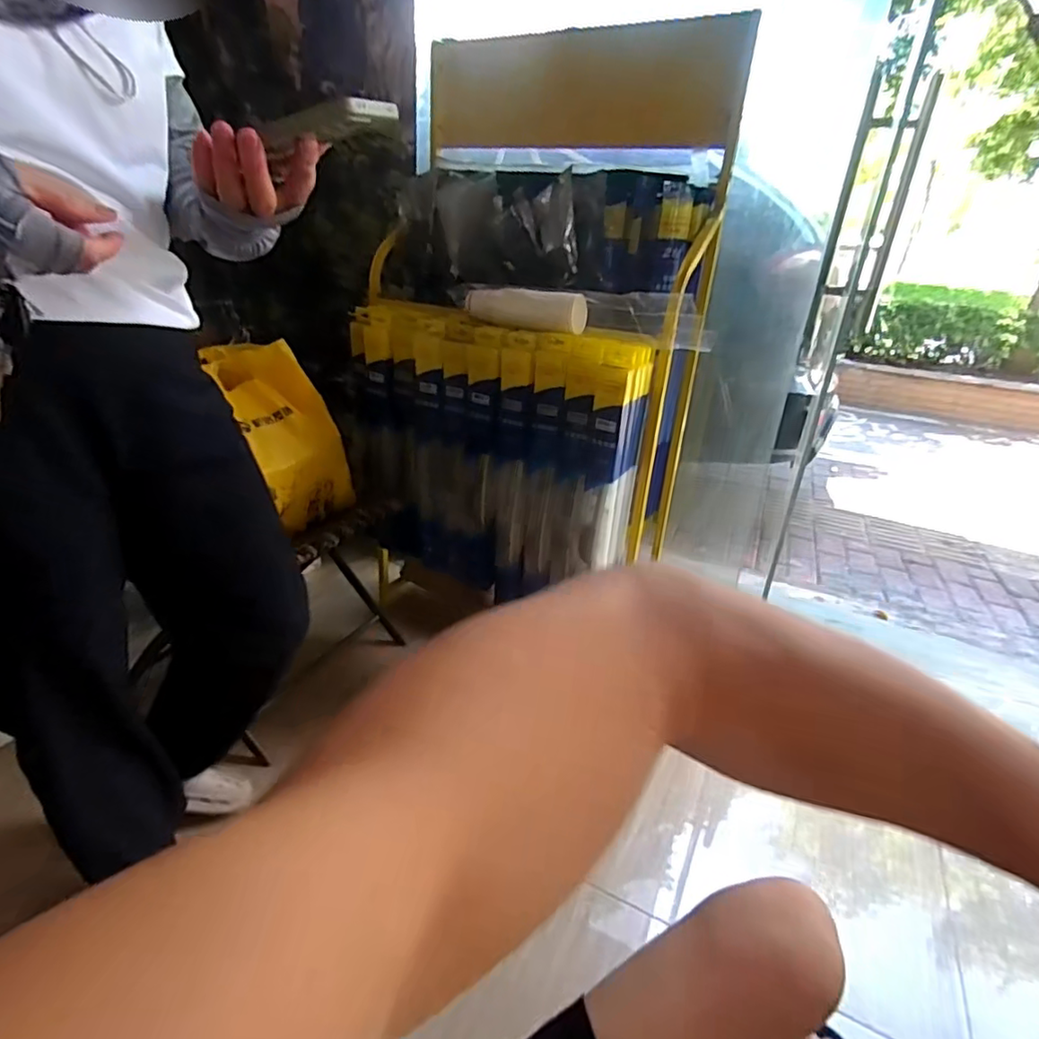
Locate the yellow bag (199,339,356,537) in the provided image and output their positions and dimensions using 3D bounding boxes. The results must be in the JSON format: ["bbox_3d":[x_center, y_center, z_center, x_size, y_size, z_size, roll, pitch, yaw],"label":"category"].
[{"bbox_3d":[-0.472,-0.184,1.179,0.121,0.384,0.196,-19,9,36],"label":"yellow bag"}]

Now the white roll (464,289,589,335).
[{"bbox_3d":[0.012,-0.398,1.095,0.219,0.065,0.071,15,27,22],"label":"white roll"}]

